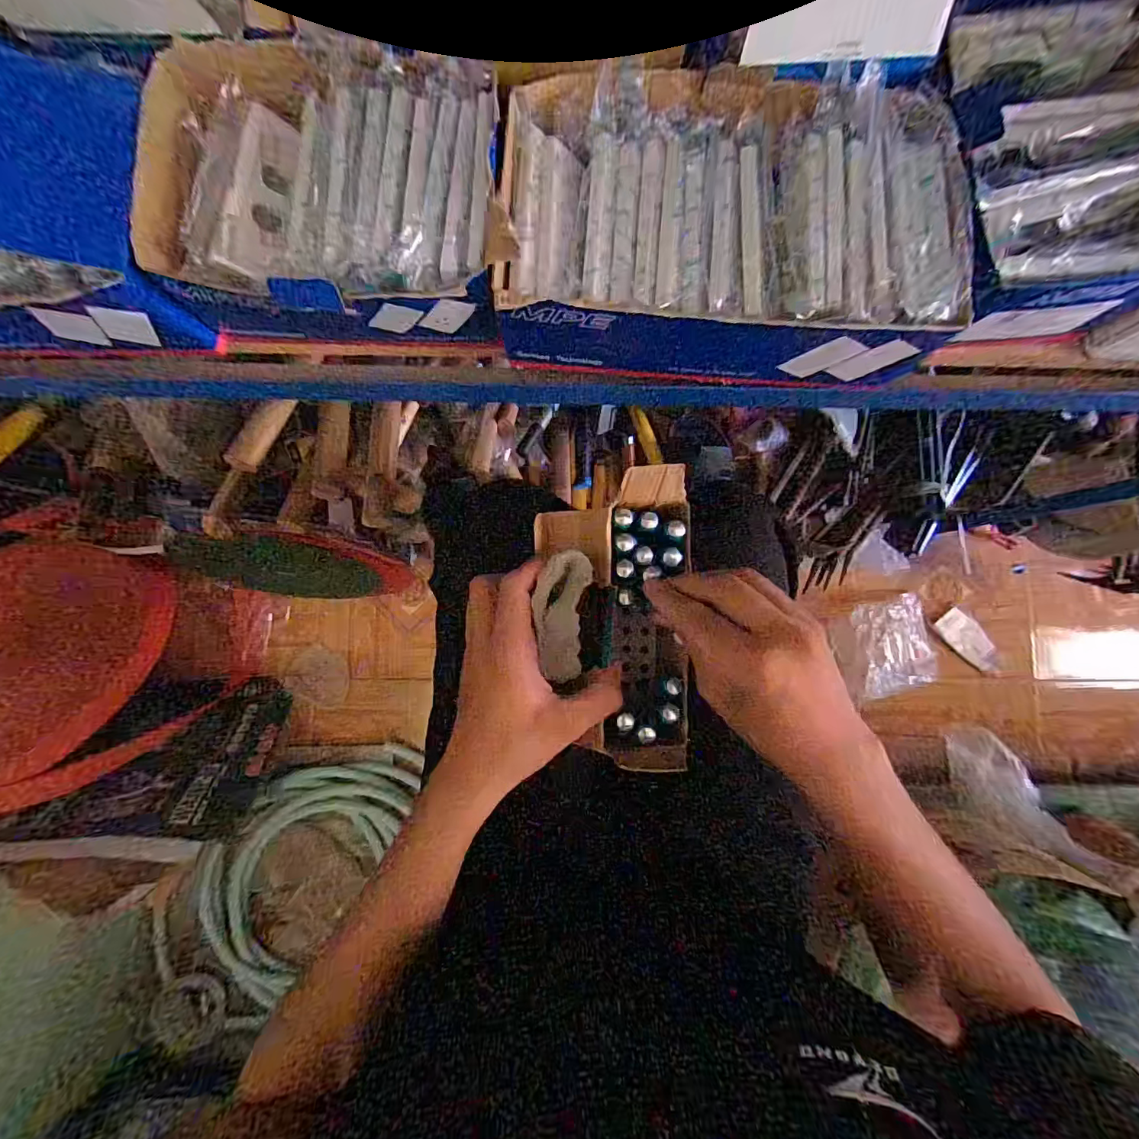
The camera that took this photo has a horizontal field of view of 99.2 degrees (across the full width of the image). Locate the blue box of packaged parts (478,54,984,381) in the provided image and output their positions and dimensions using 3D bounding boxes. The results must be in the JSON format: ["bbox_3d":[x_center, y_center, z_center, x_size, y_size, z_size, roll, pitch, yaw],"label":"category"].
[{"bbox_3d":[0.101,-0.225,0.333,0.282,0.073,0.186,3,85,-1],"label":"blue box of packaged parts"}]

